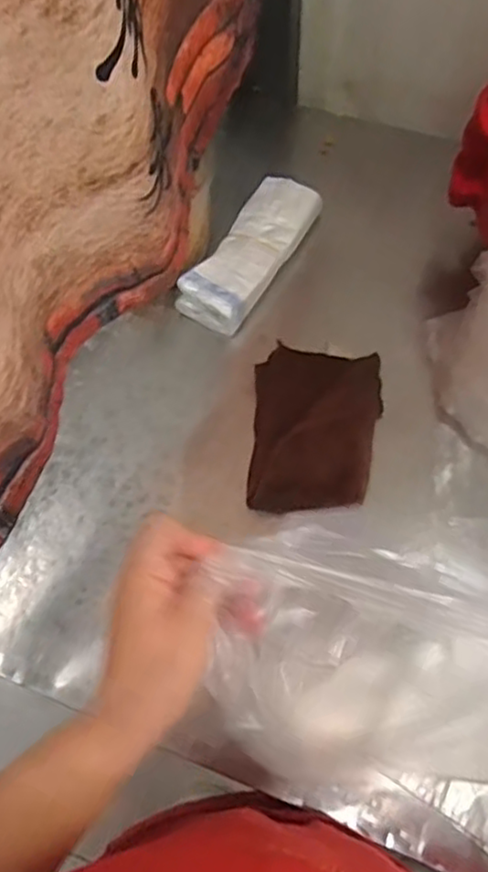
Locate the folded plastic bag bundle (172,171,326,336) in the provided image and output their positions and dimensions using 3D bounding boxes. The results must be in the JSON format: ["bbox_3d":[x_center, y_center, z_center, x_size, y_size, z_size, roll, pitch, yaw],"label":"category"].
[{"bbox_3d":[0.009,-0.215,0.791,0.080,0.048,0.219,25,68,14],"label":"folded plastic bag bundle"}]

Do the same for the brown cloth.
[{"bbox_3d":[0.074,-0.010,0.688,0.127,0.030,0.177,2,65,4],"label":"brown cloth"}]

